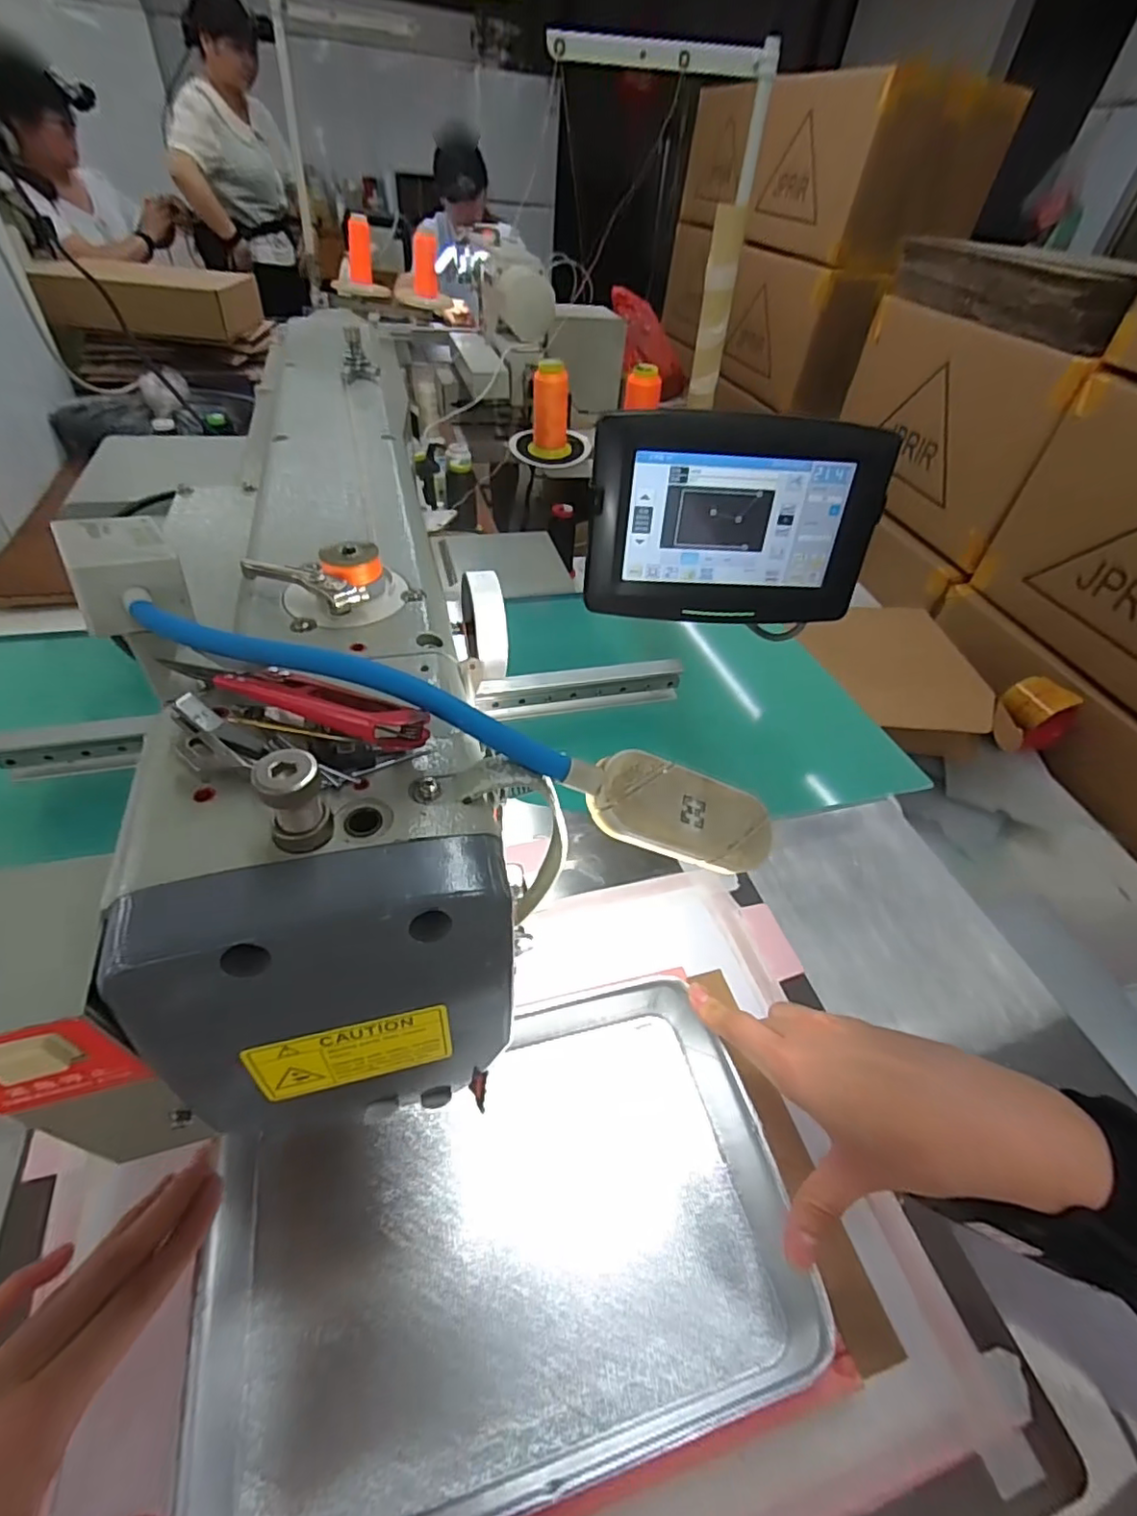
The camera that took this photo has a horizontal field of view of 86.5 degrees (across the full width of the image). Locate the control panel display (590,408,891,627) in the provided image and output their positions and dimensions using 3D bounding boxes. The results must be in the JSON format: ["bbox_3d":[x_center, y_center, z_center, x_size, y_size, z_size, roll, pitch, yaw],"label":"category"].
[{"bbox_3d":[0.120,-0.167,0.436,0.206,0.131,0.030,1,45,-6],"label":"control panel display"}]

